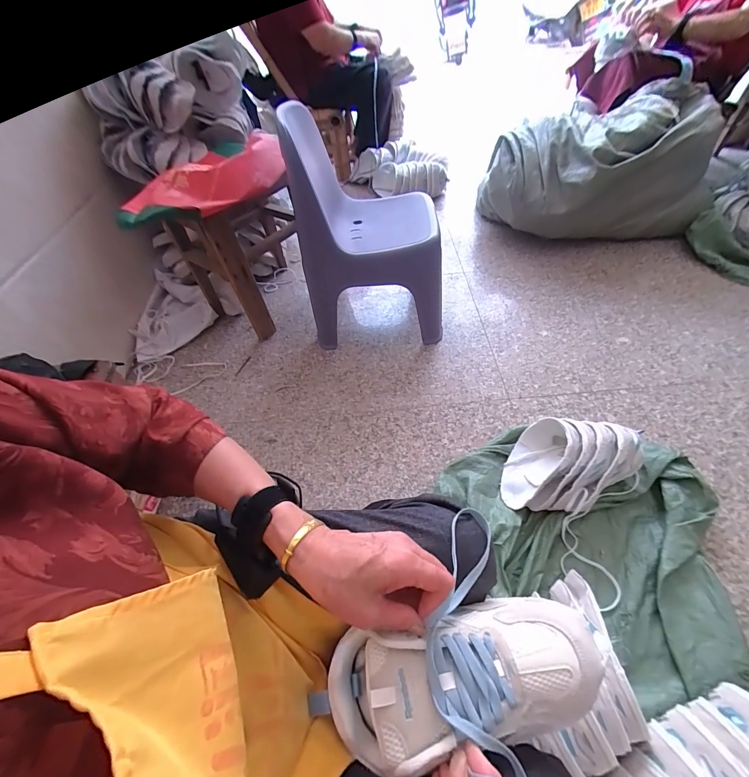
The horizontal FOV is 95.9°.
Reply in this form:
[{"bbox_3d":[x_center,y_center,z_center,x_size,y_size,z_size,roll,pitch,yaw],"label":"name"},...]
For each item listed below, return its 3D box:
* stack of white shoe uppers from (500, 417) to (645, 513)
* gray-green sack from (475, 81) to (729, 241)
[{"bbox_3d":[0.439,0.167,0.763,0.262,0.136,0.209,6,54,10],"label":"stack of white shoe uppers"},{"bbox_3d":[0.866,-0.853,1.358,0.743,0.387,0.487,-13,53,-4],"label":"gray-green sack"}]

